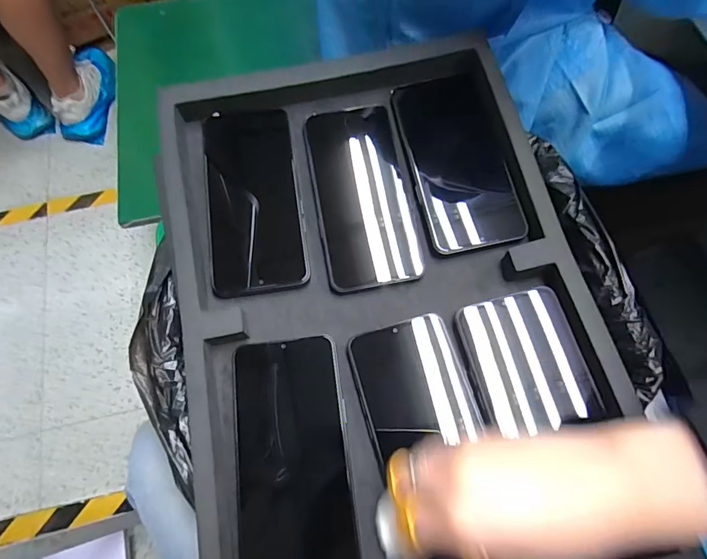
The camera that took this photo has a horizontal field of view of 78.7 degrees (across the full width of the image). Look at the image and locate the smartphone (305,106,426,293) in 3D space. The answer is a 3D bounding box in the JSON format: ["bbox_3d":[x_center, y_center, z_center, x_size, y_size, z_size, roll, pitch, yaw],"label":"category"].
[{"bbox_3d":[0.006,-0.072,0.366,0.076,0.008,0.160,-11,76,-2],"label":"smartphone"}]

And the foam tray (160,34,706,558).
[{"bbox_3d":[0.019,0.010,0.327,0.284,0.042,0.424,-11,70,-2],"label":"foam tray"}]

